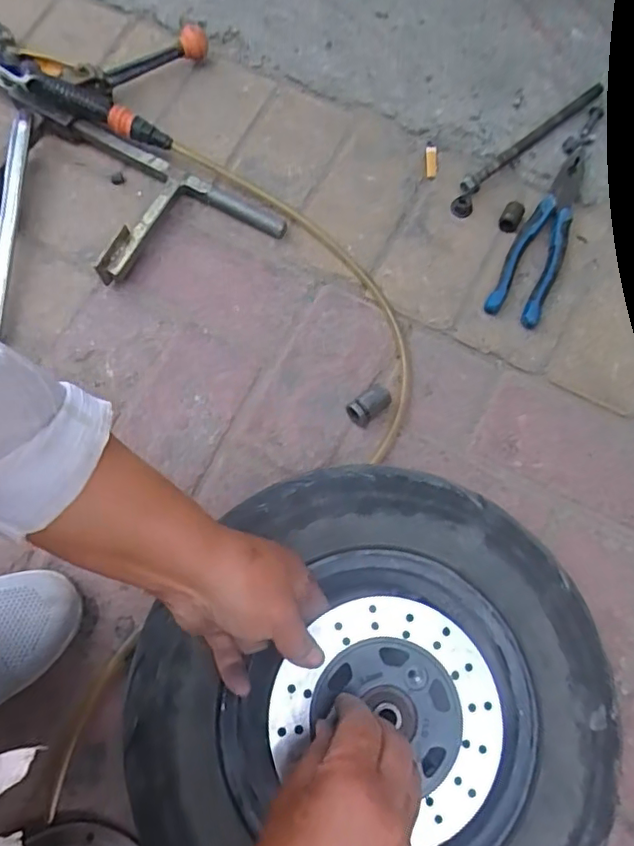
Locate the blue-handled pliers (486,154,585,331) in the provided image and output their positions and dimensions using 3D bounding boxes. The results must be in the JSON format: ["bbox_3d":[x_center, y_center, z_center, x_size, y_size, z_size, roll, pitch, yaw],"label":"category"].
[{"bbox_3d":[0.228,-0.189,0.570,0.050,0.016,0.197,24,76,7],"label":"blue-handled pliers"}]

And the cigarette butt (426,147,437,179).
[{"bbox_3d":[0.125,-0.285,0.620,0.012,0.006,0.038,0,75,1],"label":"cigarette butt"}]

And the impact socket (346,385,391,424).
[{"bbox_3d":[0.050,-0.017,0.530,0.042,0.017,0.022,-35,77,-8],"label":"impact socket"}]

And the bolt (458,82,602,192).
[{"bbox_3d":[0.233,-0.307,0.608,0.206,0.014,0.015,-39,77,-9],"label":"bolt"}]

